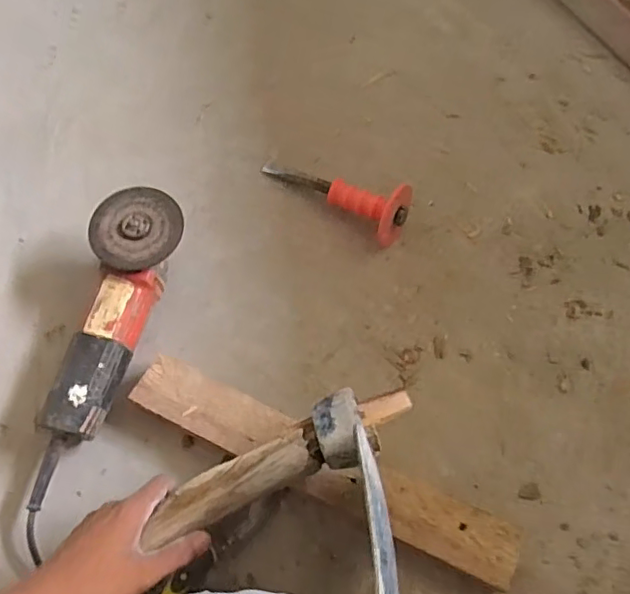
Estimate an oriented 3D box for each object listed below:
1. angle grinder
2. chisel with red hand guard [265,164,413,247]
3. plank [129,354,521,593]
[{"bbox_3d":[-0.225,0.015,0.619,0.095,0.087,0.272,19,67,6],"label":"angle grinder"},{"bbox_3d":[0.025,-0.143,0.707,0.201,0.074,0.070,34,70,12],"label":"chisel with red hand guard"},{"bbox_3d":[0.004,0.172,0.579,0.403,0.045,0.058,25,68,9],"label":"plank"}]

